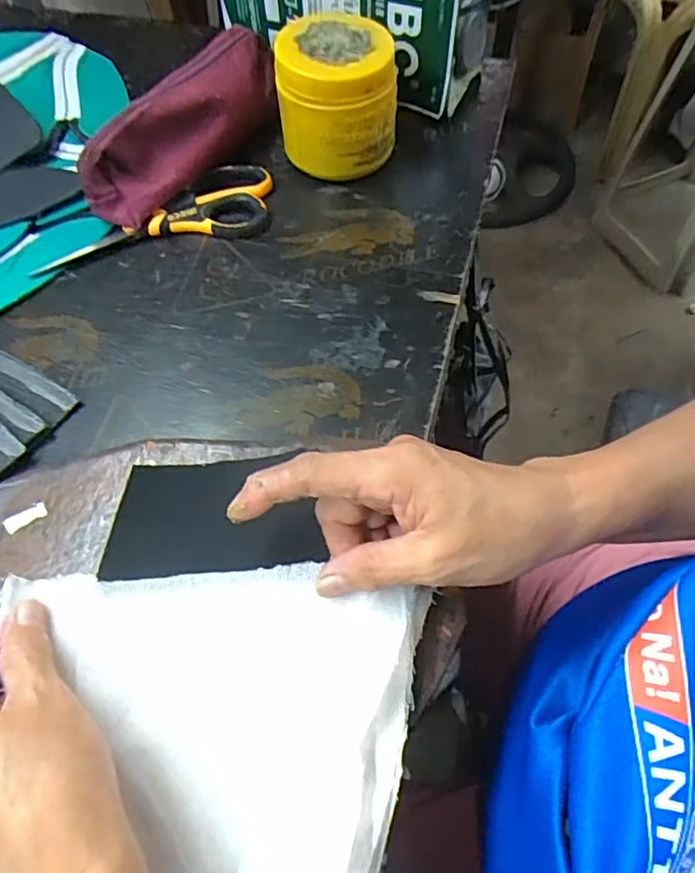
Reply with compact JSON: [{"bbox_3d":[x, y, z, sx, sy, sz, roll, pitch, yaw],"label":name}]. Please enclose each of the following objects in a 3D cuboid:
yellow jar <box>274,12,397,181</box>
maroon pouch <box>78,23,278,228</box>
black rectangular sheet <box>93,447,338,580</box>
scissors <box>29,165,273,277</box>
[{"bbox_3d":[-0.008,-0.271,0.500,0.092,0.098,0.082,-5,58,-1],"label":"yellow jar"},{"bbox_3d":[-0.126,-0.260,0.514,0.067,0.071,0.216,21,61,14],"label":"maroon pouch"},{"bbox_3d":[-0.070,0.038,0.320,0.106,0.009,0.068,-6,51,0],"label":"black rectangular sheet"},{"bbox_3d":[-0.155,-0.180,0.498,0.192,0.017,0.077,-14,59,-7],"label":"scissors"}]

